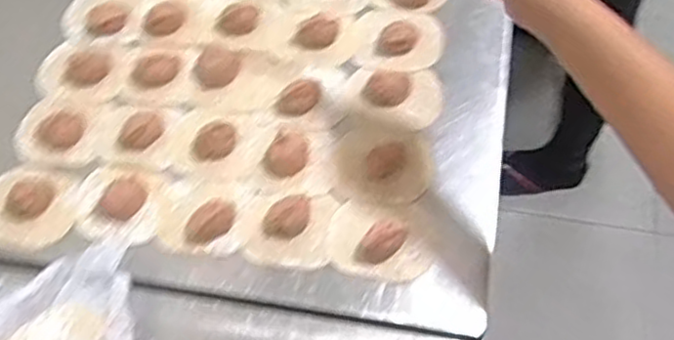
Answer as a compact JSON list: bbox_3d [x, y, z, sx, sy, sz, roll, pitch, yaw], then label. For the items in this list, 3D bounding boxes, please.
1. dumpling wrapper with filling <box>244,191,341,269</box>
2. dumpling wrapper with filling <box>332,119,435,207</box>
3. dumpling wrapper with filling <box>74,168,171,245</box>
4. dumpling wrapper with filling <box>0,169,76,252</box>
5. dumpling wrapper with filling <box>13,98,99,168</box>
[{"bbox_3d":[-0.038,0.045,0.599,0.069,0.020,0.070,7,65,5],"label":"dumpling wrapper with filling"},{"bbox_3d":[0.041,-0.009,0.627,0.086,0.013,0.078,16,66,9],"label":"dumpling wrapper with filling"},{"bbox_3d":[-0.194,0.027,0.616,0.078,0.020,0.076,9,65,6],"label":"dumpling wrapper with filling"},{"bbox_3d":[-0.273,0.030,0.610,0.080,0.026,0.074,6,65,4],"label":"dumpling wrapper with filling"},{"bbox_3d":[-0.255,-0.036,0.652,0.075,0.014,0.065,15,66,8],"label":"dumpling wrapper with filling"}]

